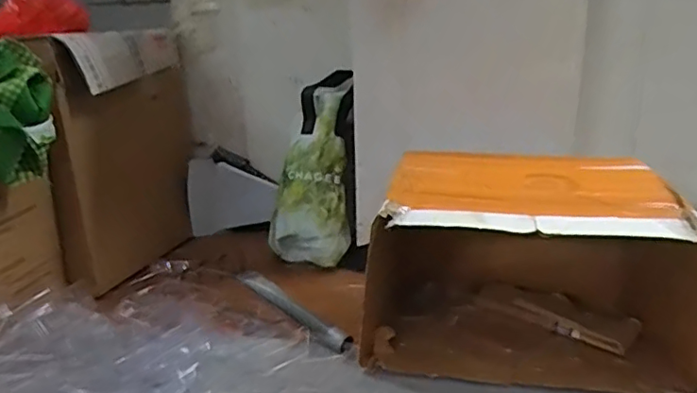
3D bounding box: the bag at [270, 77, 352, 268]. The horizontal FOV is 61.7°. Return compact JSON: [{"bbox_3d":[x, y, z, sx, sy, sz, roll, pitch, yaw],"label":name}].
[{"bbox_3d":[-0.058,-0.049,0.964,0.122,0.319,0.069,8,1,32],"label":"bag"}]

